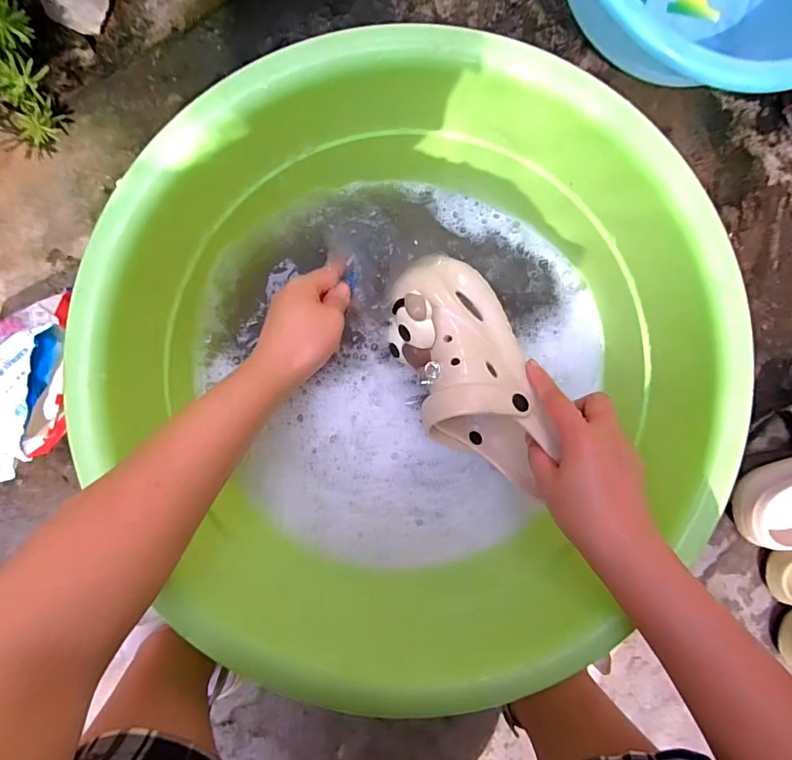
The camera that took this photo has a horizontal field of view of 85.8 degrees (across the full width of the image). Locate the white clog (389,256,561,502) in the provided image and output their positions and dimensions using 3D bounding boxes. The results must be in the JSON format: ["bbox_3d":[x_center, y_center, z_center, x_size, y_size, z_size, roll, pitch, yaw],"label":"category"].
[{"bbox_3d":[0.064,0.001,0.379,0.098,0.101,0.205,-23,75,-14],"label":"white clog"}]

